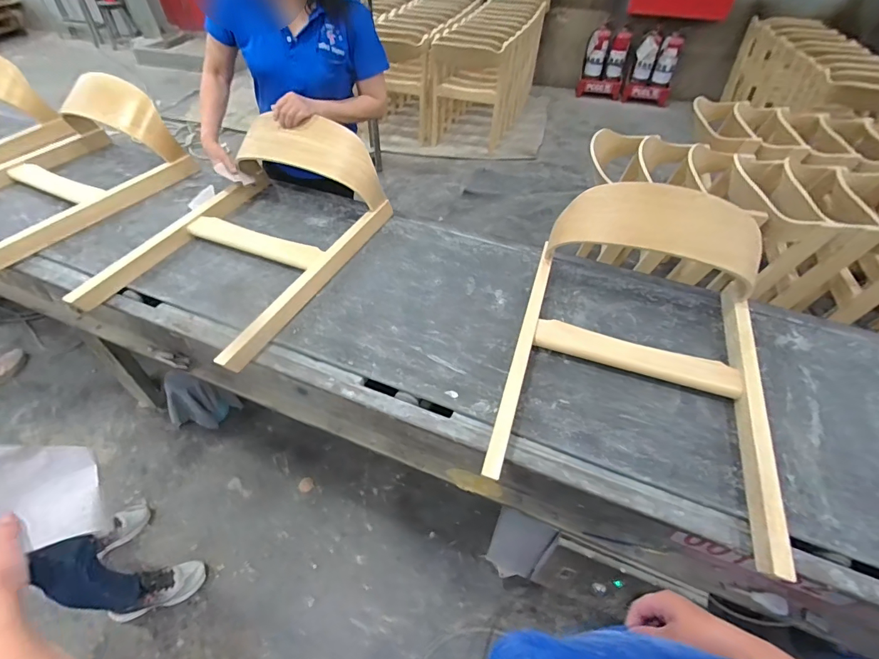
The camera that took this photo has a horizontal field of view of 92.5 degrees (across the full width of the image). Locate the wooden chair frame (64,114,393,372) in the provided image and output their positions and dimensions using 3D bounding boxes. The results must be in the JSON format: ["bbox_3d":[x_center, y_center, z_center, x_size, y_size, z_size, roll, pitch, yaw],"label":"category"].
[{"bbox_3d":[-0.539,-0.297,1.123,0.533,0.254,0.709,20,50,16],"label":"wooden chair frame"}]

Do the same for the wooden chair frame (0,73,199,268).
[{"bbox_3d":[-1.264,-0.529,1.307,0.591,0.264,0.705,23,50,18],"label":"wooden chair frame"}]

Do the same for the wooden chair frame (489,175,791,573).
[{"bbox_3d":[0.425,0.008,0.872,0.504,0.294,0.721,14,48,10],"label":"wooden chair frame"}]

